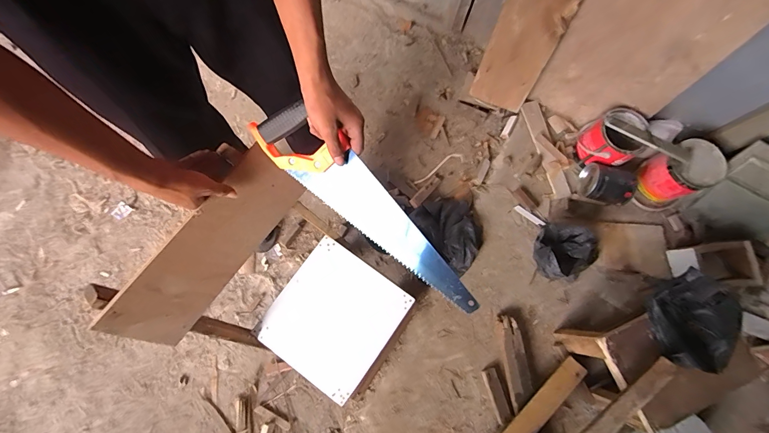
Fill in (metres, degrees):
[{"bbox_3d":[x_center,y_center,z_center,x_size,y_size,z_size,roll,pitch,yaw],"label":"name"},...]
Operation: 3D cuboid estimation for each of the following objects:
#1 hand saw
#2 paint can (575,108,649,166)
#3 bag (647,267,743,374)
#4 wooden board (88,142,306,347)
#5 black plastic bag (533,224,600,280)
[{"bbox_3d":[-0.019,-0.015,0.529,0.420,0.015,0.093,40,108,1],"label":"hand saw"},{"bbox_3d":[0.705,-0.234,1.096,0.154,0.135,0.155,1,76,-3],"label":"paint can"},{"bbox_3d":[0.707,0.233,0.792,0.158,0.085,0.216,3,76,-3],"label":"bag"},{"bbox_3d":[-0.305,0.061,0.628,0.018,0.164,0.372,29,74,31],"label":"wooden board"},{"bbox_3d":[0.512,0.105,1.012,0.140,0.150,0.171,33,76,5],"label":"black plastic bag"}]

